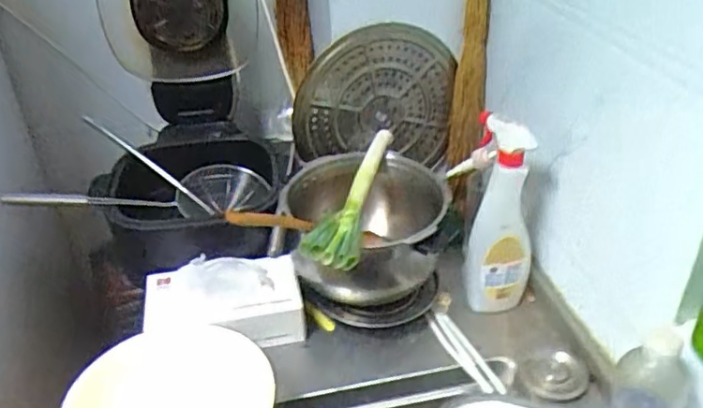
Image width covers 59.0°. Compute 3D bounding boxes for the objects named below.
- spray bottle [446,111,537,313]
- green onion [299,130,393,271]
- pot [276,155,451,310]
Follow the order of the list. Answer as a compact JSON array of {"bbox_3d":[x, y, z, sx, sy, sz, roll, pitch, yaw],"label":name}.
[{"bbox_3d":[0.201,0.025,0.878,0.120,0.293,0.062,5,37,7],"label":"spray bottle"},{"bbox_3d":[-0.003,-0.005,0.872,0.078,0.057,0.302,6,37,8],"label":"green onion"},{"bbox_3d":[0.022,0.037,0.915,0.229,0.127,0.220,1,37,2],"label":"pot"}]

